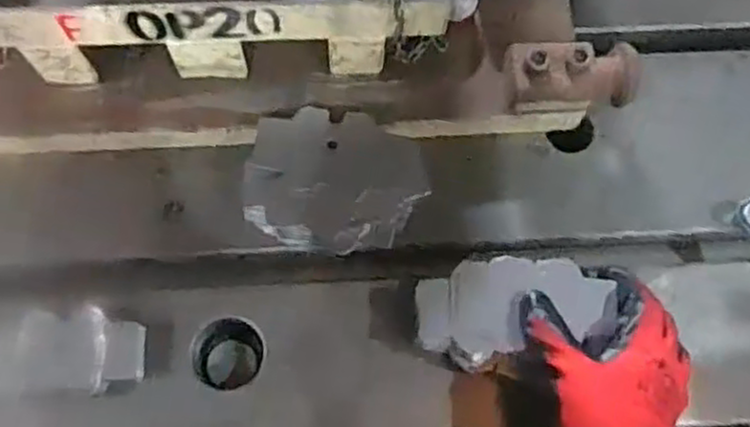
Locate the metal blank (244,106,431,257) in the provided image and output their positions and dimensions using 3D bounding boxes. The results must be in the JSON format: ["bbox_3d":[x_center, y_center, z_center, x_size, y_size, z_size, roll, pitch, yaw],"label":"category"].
[{"bbox_3d":[-0.028,-0.022,0.515,0.120,0.013,0.096,6,83,1],"label":"metal blank"}]

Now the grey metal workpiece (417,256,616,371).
[{"bbox_3d":[0.095,0.063,0.507,0.129,0.026,0.063,-11,73,4],"label":"grey metal workpiece"}]

